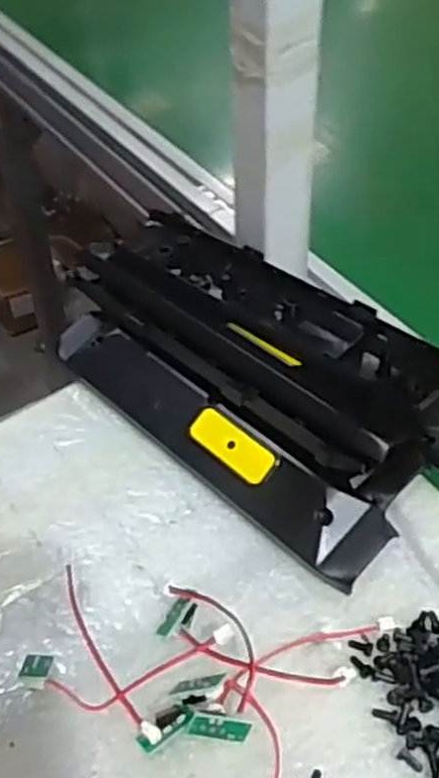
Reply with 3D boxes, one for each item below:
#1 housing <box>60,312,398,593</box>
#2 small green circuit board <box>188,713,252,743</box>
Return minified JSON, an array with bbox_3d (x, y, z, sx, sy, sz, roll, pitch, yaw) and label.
[{"bbox_3d":[-0.013,0.023,0.510,0.279,0.034,0.055,35,57,30],"label":"housing"},{"bbox_3d":[0.001,0.162,0.380,0.030,0.011,0.004,15,0,-16],"label":"small green circuit board"}]

